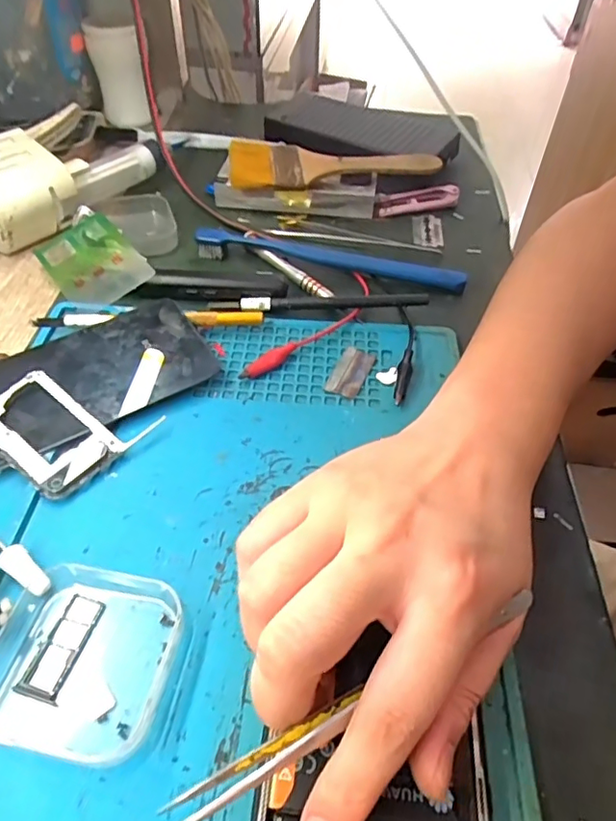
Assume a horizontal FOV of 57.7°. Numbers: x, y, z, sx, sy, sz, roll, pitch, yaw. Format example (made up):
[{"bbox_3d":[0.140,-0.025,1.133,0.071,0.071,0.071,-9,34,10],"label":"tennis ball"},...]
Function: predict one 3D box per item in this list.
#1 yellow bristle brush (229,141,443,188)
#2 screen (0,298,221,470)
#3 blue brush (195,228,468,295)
[{"bbox_3d":[0.021,-0.186,0.431,0.162,0.011,0.054,3,56,-2],"label":"yellow bristle brush"},{"bbox_3d":[-0.132,-0.016,0.298,0.154,0.012,0.080,-24,54,-22],"label":"screen"},{"bbox_3d":[0.014,-0.106,0.383,0.184,0.011,0.020,12,49,7],"label":"blue brush"}]

